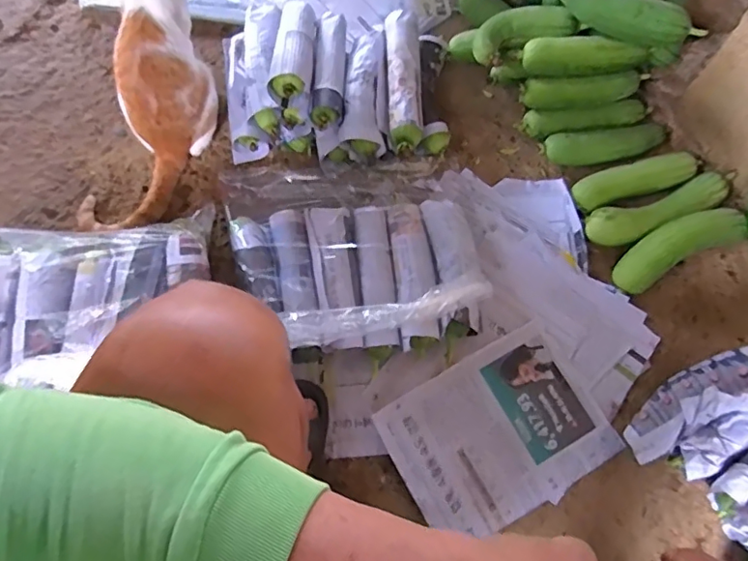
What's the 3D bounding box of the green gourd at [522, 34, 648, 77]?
[{"bbox_3d":[0.302,-0.320,0.791,0.174,0.047,0.048,11,69,2],"label":"green gourd"}]

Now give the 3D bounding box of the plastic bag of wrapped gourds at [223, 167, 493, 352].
[{"bbox_3d":[-0.037,-0.044,0.774,0.364,0.086,0.280,0,71,2],"label":"plastic bag of wrapped gourds"}]

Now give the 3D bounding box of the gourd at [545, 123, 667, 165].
[{"bbox_3d":[0.352,-0.208,0.849,0.180,0.039,0.054,-3,71,1],"label":"gourd"}]

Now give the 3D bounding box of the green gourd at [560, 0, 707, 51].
[{"bbox_3d":[0.340,-0.376,0.774,0.225,0.053,0.061,30,71,9],"label":"green gourd"}]

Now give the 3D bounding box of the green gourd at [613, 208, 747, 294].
[{"bbox_3d":[0.429,-0.049,0.788,0.199,0.063,0.064,-26,72,-7],"label":"green gourd"}]

